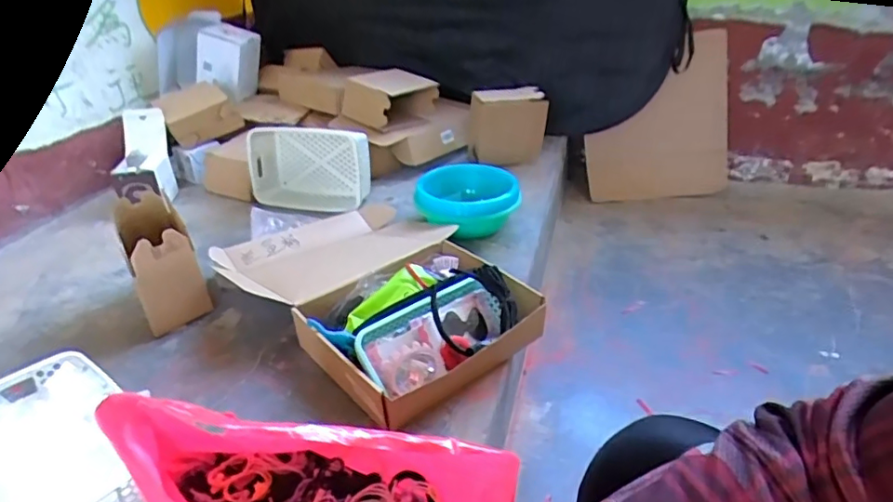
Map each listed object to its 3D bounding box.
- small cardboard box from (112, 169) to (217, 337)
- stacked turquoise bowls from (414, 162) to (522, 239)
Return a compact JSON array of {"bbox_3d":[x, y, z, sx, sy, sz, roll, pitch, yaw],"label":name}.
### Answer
[{"bbox_3d":[-0.538,0.023,1.062,0.109,0.181,0.209,-22,36,-31],"label":"small cardboard box"},{"bbox_3d":[0.048,-0.101,1.293,0.240,0.121,0.211,0,30,2],"label":"stacked turquoise bowls"}]

